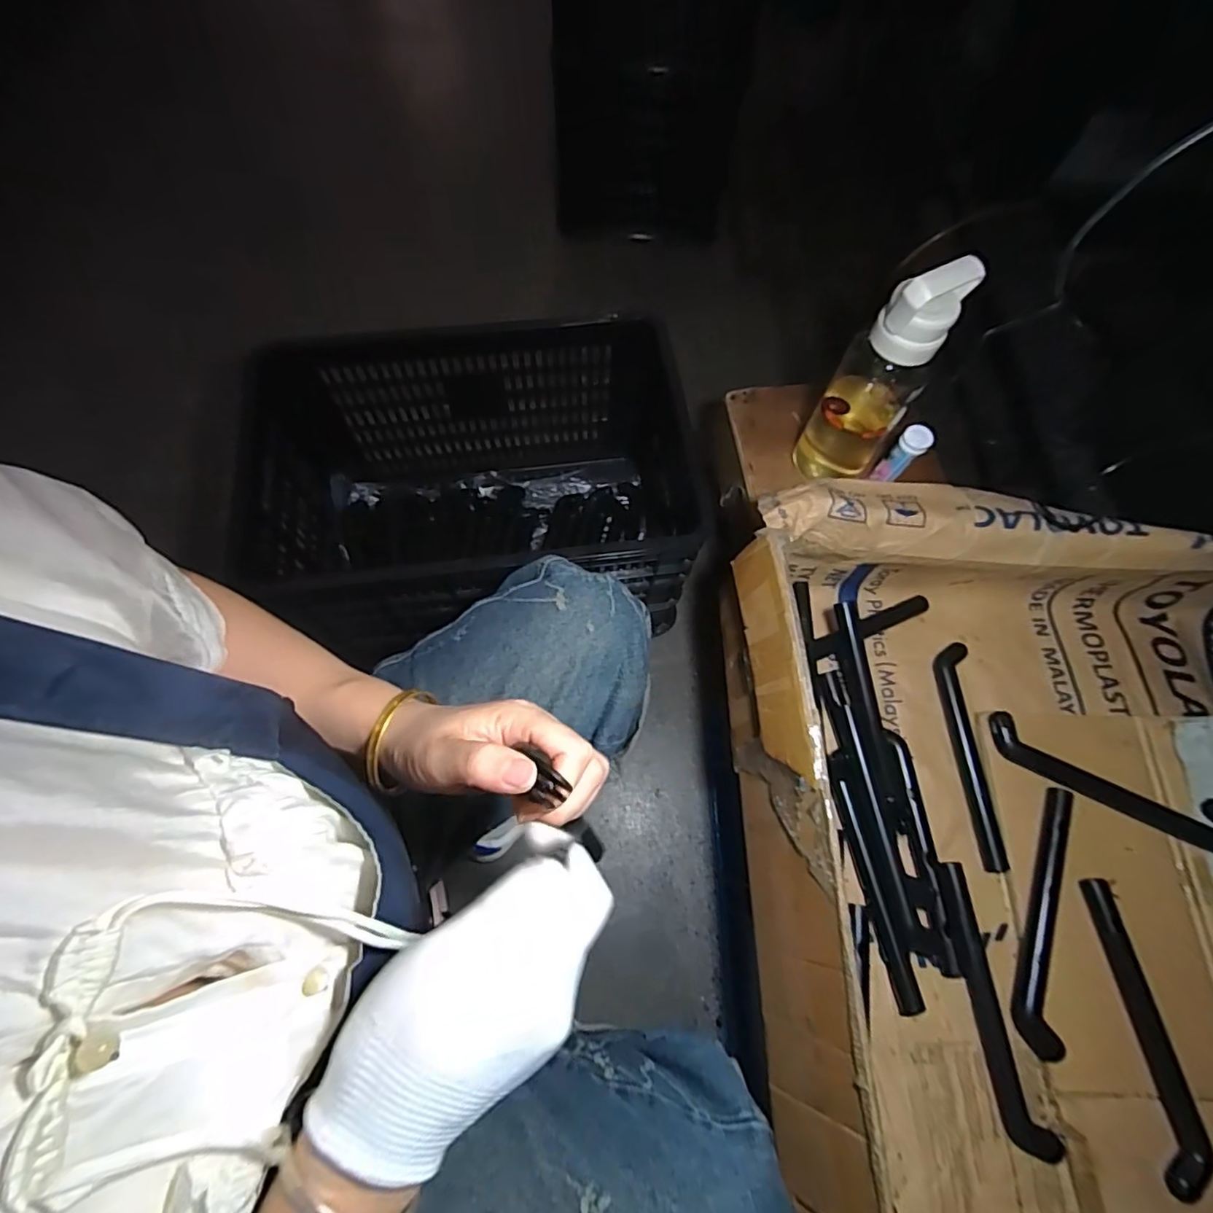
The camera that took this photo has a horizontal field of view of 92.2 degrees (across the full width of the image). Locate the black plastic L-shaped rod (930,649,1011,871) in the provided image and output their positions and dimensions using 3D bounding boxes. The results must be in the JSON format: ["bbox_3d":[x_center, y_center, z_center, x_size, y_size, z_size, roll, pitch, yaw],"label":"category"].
[{"bbox_3d":[0.406,0.164,0.656,0.035,0.019,0.243,1,68,-1],"label":"black plastic L-shaped rod"}]

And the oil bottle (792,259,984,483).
[{"bbox_3d":[0.300,-0.247,0.645,0.093,0.275,0.073,29,70,9],"label":"oil bottle"}]

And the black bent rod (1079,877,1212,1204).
[{"bbox_3d":[0.511,0.393,0.548,0.048,0.026,0.244,0,68,-2],"label":"black bent rod"}]

